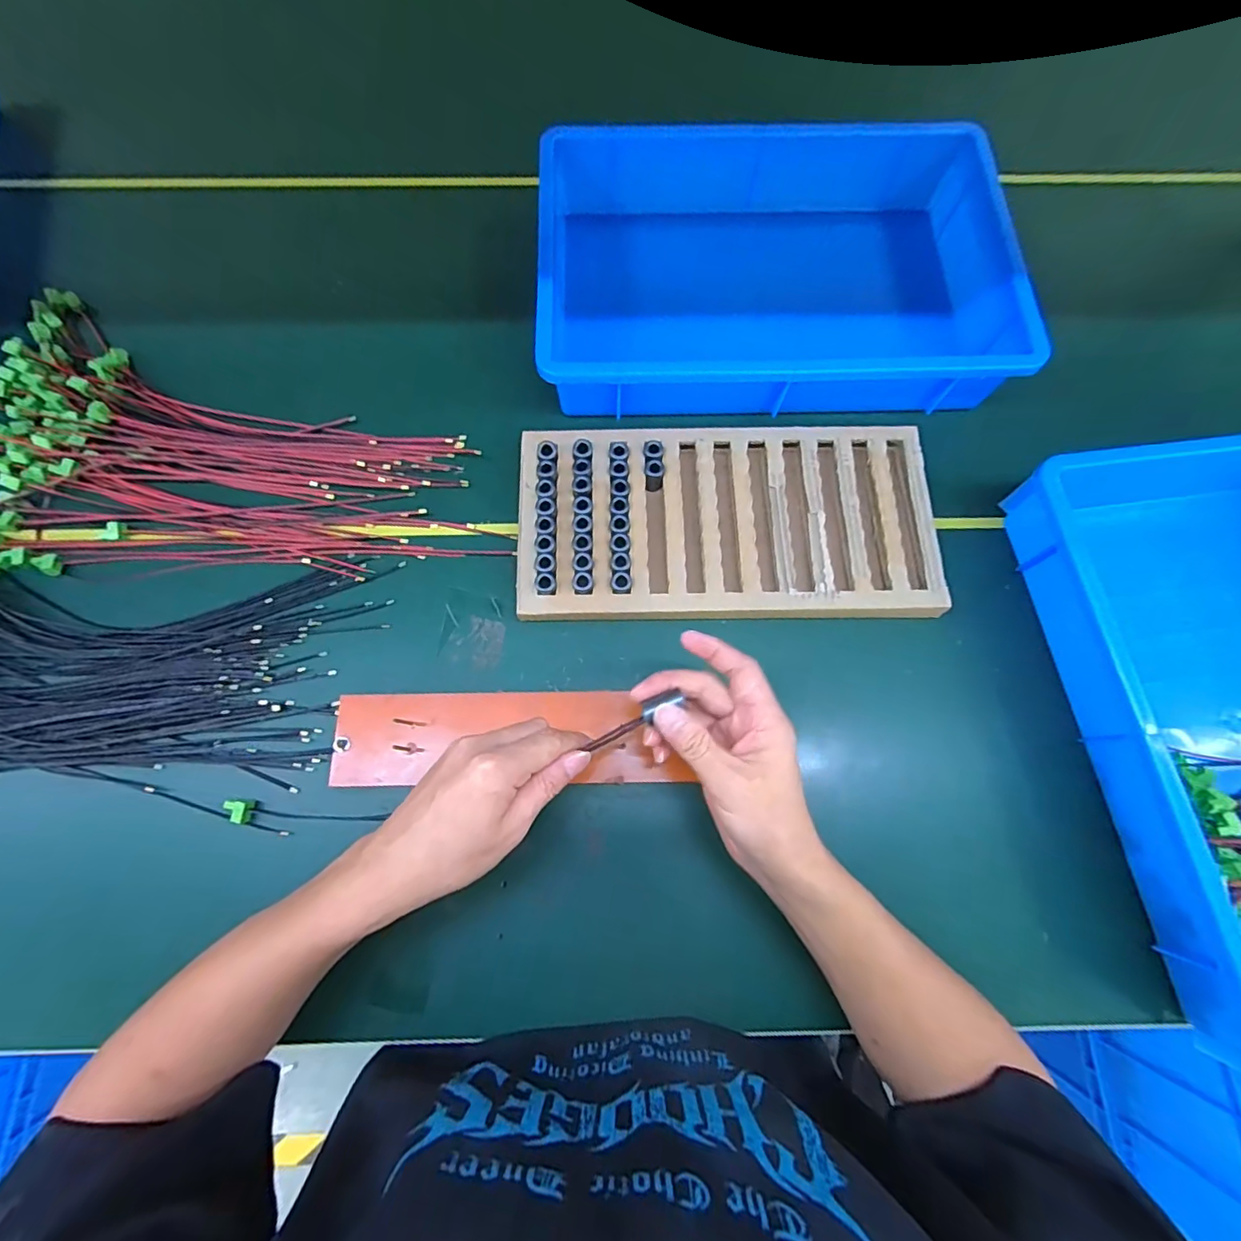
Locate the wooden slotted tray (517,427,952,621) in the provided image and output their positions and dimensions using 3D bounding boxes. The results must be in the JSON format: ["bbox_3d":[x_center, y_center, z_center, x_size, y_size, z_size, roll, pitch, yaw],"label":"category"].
[{"bbox_3d":[0.094,-0.087,0.483,0.357,0.032,0.177,0,74,1],"label":"wooden slotted tray"}]

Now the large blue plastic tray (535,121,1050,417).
[{"bbox_3d":[0.140,-0.340,0.544,0.420,0.103,0.282,1,74,0],"label":"large blue plastic tray"}]

